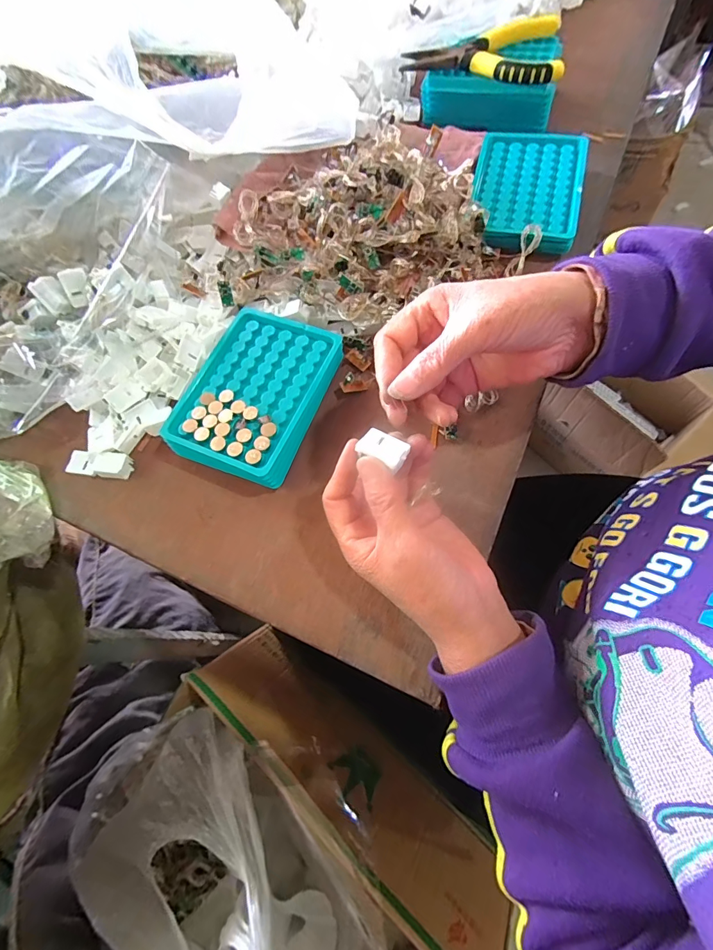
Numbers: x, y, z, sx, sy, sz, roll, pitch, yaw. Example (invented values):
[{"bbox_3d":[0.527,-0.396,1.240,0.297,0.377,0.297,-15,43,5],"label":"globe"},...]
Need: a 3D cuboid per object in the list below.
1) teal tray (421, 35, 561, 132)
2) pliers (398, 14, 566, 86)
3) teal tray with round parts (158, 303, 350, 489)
[{"bbox_3d":[0.145,-0.416,0.443,0.134,0.041,0.085,18,71,12],"label":"teal tray"},{"bbox_3d":[0.125,-0.426,0.417,0.151,0.024,0.093,5,69,8],"label":"pliers"},{"bbox_3d":[-0.080,-0.064,0.329,0.102,0.033,0.134,19,72,13],"label":"teal tray with round parts"}]

